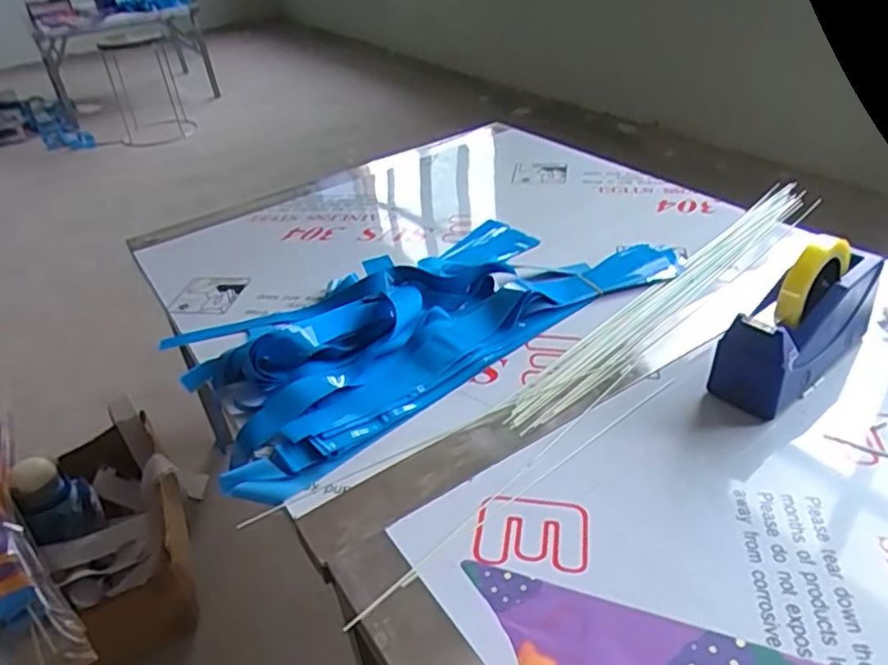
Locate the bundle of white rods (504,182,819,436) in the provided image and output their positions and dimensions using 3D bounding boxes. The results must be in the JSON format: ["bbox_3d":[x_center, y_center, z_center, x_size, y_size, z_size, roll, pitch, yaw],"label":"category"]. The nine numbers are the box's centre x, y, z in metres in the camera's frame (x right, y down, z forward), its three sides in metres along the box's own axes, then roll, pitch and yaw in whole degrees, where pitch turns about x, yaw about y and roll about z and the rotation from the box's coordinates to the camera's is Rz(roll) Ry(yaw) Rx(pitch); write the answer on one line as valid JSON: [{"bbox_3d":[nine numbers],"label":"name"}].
[{"bbox_3d":[0.312,-0.066,0.828,0.670,0.013,0.070,-32,43,-32],"label":"bundle of white rods"}]

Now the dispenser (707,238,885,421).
[{"bbox_3d":[0.359,-0.017,0.649,0.196,0.131,0.067,-26,40,-27],"label":"dispenser"}]

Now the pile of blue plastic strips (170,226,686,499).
[{"bbox_3d":[-0.023,-0.050,0.827,0.619,0.042,0.330,-26,40,-26],"label":"pile of blue plastic strips"}]

